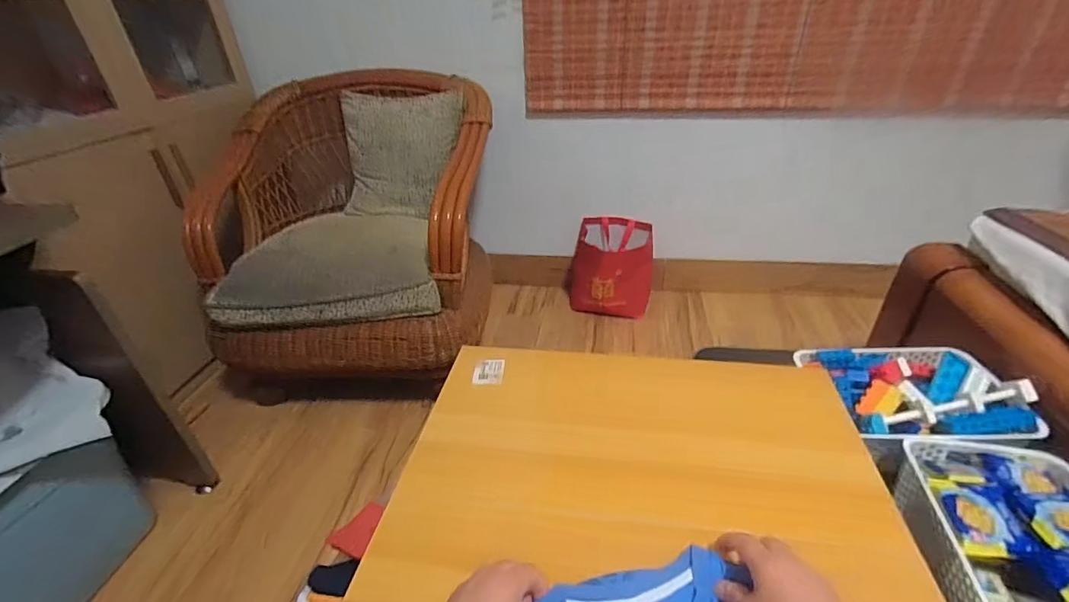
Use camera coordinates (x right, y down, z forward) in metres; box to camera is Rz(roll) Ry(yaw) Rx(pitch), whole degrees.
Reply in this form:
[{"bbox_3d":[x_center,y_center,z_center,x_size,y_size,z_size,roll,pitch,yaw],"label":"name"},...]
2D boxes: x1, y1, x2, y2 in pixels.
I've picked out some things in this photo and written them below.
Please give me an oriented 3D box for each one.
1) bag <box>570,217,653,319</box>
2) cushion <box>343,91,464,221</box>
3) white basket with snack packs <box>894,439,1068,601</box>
[{"bbox_3d":[0.282,-0.115,1.743,0.292,0.306,0.235,-2,34,4],"label":"bag"},{"bbox_3d":[-0.434,-0.474,1.523,0.441,0.392,0.069,5,8,20],"label":"cushion"},{"bbox_3d":[0.620,0.325,0.594,0.231,0.096,0.325,7,35,16],"label":"white basket with snack packs"}]

